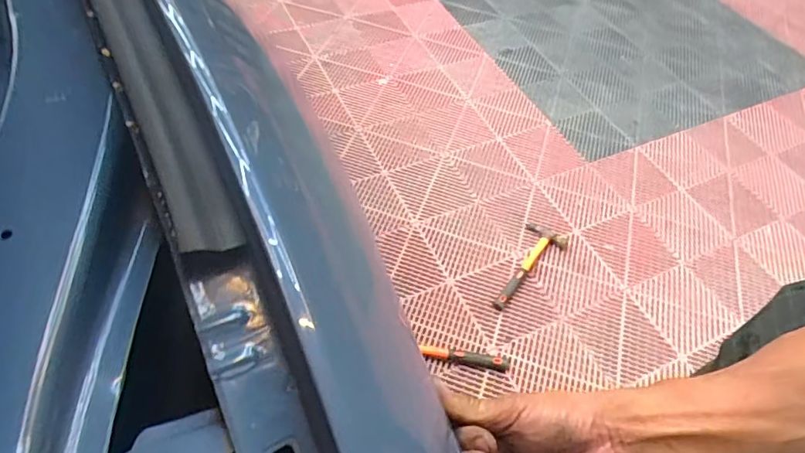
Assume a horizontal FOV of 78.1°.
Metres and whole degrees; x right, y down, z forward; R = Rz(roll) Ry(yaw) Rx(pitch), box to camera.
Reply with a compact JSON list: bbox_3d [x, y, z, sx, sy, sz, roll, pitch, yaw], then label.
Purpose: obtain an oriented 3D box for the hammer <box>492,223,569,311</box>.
[{"bbox_3d":[0.308,0.096,1.240,0.106,0.021,0.292,32,58,19],"label":"hammer"}]

